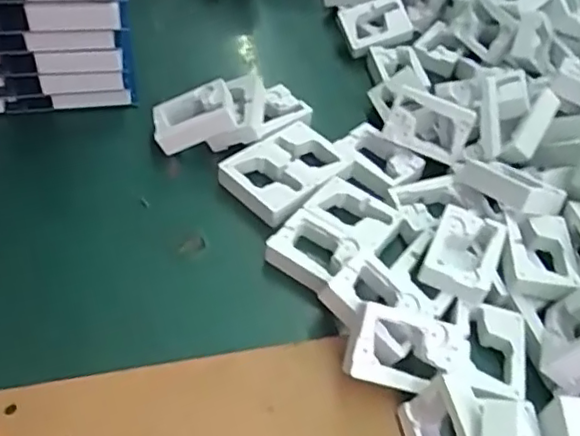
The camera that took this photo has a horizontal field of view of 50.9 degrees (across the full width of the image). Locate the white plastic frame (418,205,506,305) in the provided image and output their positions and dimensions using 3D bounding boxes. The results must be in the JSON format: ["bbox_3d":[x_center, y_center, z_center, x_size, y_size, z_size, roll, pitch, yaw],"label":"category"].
[{"bbox_3d":[0.106,0.021,0.374,0.039,0.018,0.055,23,51,11],"label":"white plastic frame"}]

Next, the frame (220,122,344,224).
[{"bbox_3d":[-0.001,-0.033,0.429,0.080,0.015,0.064,-32,61,-30],"label":"frame"}]

